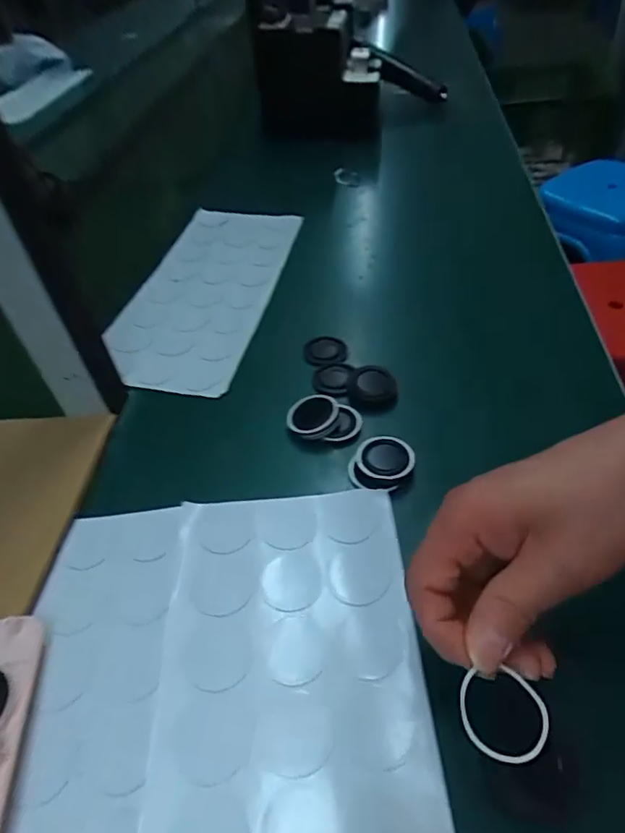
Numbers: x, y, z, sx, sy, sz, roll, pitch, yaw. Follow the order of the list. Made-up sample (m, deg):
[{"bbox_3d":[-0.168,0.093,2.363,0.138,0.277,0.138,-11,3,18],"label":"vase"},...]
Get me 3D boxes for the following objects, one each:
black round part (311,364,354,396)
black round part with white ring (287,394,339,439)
[{"bbox_3d":[0.017,-0.032,0.452,0.031,0.009,0.037,10,46,10],"label":"black round part"},{"bbox_3d":[0.001,0.001,0.414,0.038,0.013,0.038,0,45,0],"label":"black round part with white ring"}]

